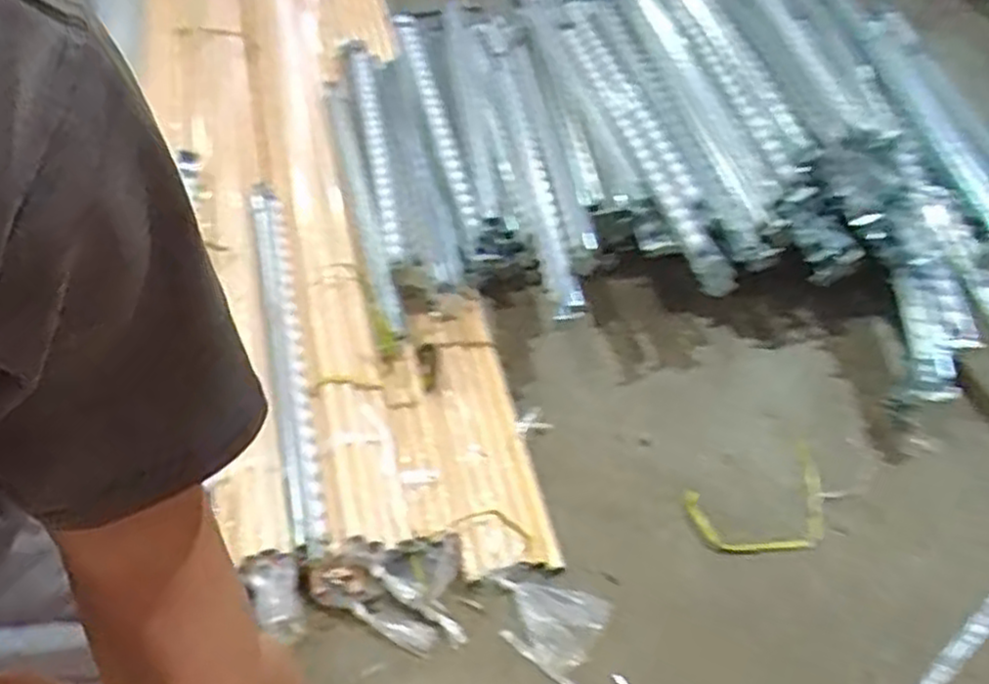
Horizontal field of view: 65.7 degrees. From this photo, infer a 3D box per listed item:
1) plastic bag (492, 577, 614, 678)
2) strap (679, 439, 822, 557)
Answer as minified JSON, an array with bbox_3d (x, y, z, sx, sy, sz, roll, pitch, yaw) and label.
[{"bbox_3d":[0.083,0.455,1.262,0.182,0.030,0.139,23,56,15],"label":"plastic bag"},{"bbox_3d":[0.505,0.294,1.388,0.294,0.035,0.189,-19,56,-15],"label":"strap"}]

